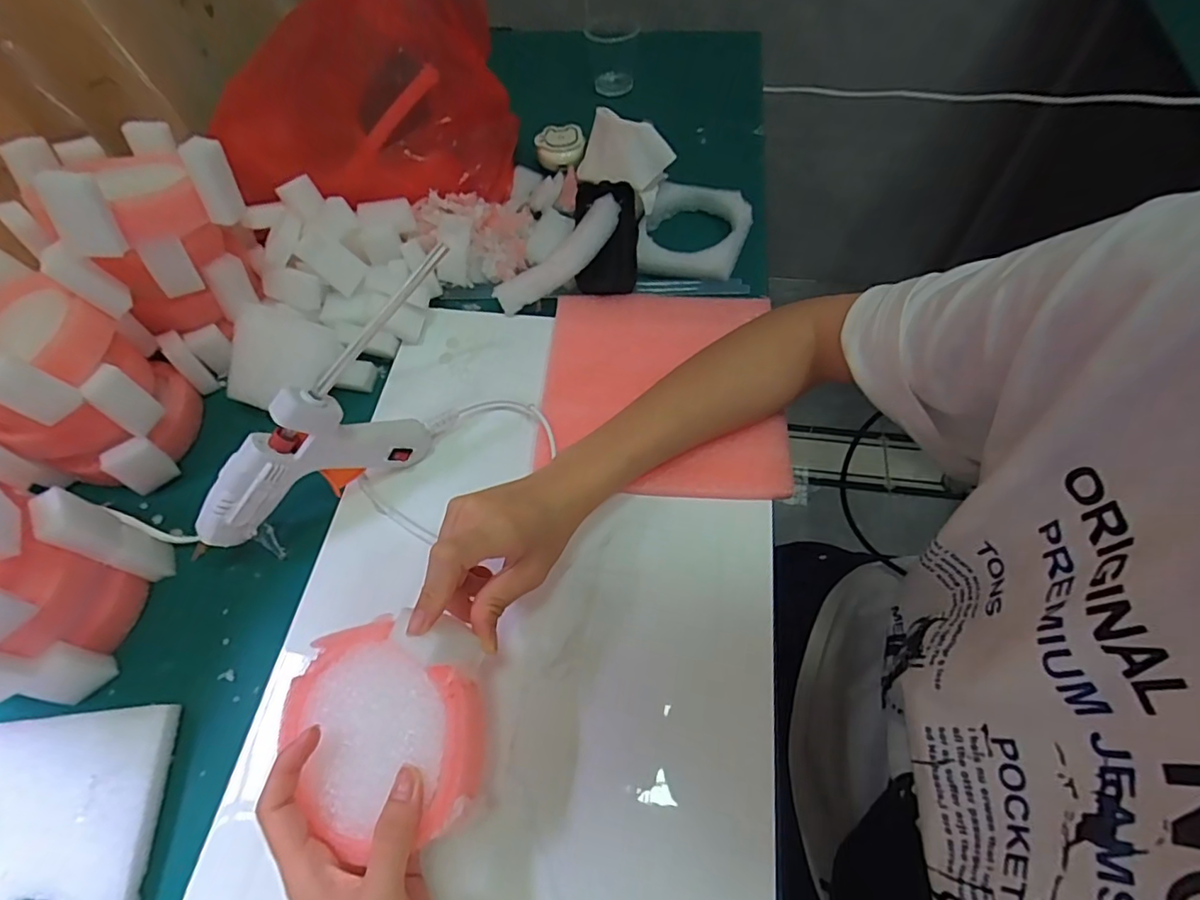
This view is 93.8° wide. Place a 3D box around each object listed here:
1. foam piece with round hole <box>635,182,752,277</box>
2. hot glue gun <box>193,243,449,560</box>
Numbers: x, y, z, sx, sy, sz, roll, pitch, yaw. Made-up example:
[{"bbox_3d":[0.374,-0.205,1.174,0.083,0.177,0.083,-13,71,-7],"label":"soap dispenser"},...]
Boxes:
[{"bbox_3d":[0.083,-0.196,0.497,0.090,0.027,0.097,-1,61,3],"label":"foam piece with round hole"},{"bbox_3d":[-0.161,-0.014,0.345,0.198,0.131,0.029,-37,65,-16],"label":"hot glue gun"}]

